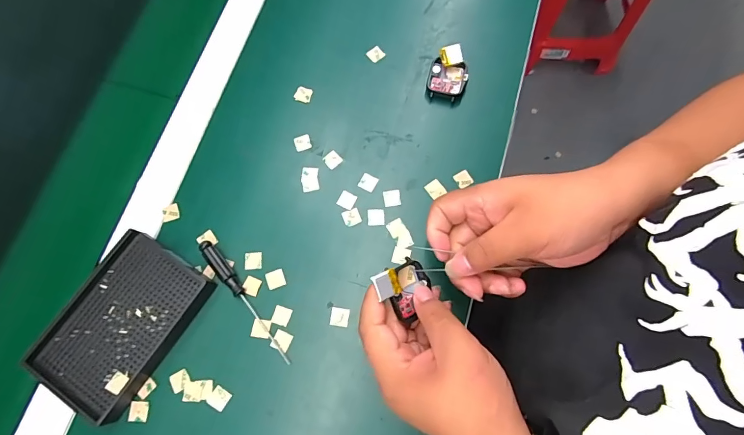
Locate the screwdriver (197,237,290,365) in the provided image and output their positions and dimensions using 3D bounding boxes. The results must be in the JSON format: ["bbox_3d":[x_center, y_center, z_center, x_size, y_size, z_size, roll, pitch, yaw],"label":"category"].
[{"bbox_3d":[-0.114,0.074,0.344,0.013,0.013,0.131,-36,76,-8],"label":"screwdriver"}]

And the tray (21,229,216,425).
[{"bbox_3d":[-0.216,0.090,0.337,0.093,0.022,0.136,34,77,11],"label":"tray"}]

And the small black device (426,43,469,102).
[{"bbox_3d":[0.078,-0.149,0.400,0.037,0.021,0.054,14,75,5],"label":"small black device"}]

